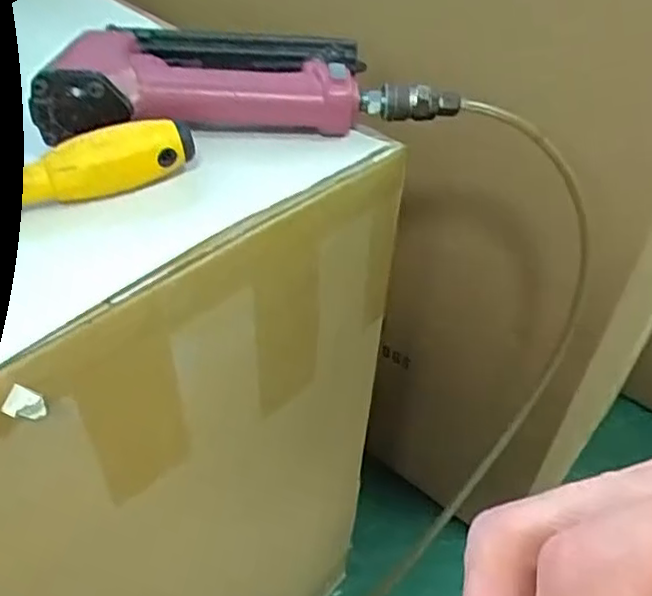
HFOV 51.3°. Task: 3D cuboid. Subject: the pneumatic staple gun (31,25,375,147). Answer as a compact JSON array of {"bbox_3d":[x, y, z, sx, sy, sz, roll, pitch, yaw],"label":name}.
[{"bbox_3d":[-0.075,-0.149,0.435,0.204,0.042,0.119,-7,45,-12],"label":"pneumatic staple gun"}]

